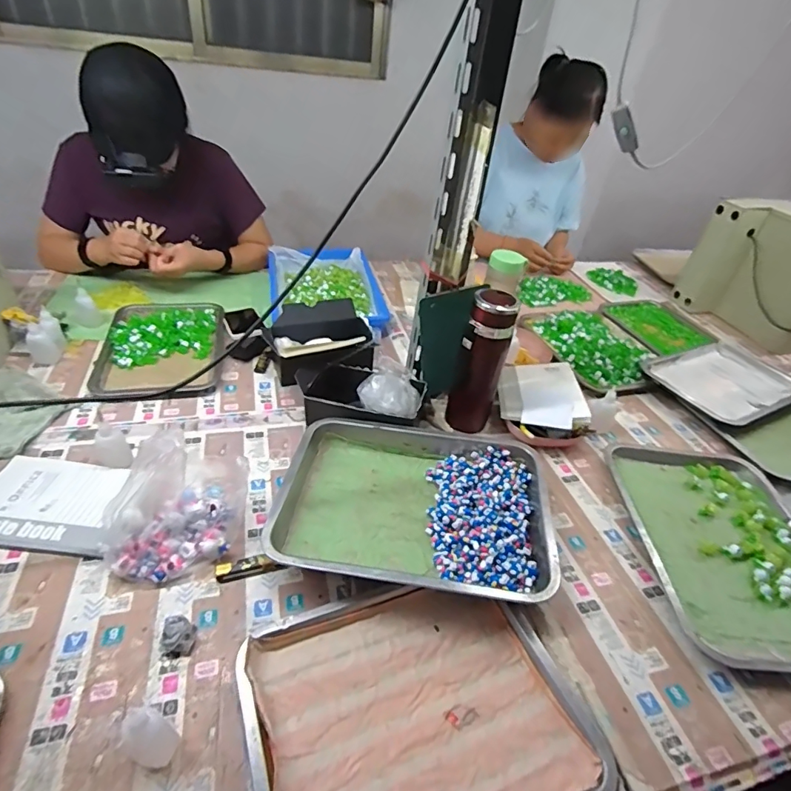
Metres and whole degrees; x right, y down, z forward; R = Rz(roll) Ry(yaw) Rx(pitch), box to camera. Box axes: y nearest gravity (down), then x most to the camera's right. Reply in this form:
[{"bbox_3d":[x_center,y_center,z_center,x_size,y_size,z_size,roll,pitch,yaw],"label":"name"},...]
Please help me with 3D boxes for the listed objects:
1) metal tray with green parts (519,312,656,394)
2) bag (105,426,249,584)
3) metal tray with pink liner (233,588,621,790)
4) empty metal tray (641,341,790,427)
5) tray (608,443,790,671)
[{"bbox_3d":[0.442,-0.124,1.041,0.240,0.032,0.291,-10,41,-18],"label":"metal tray with green parts"},{"bbox_3d":[-0.284,0.124,0.602,0.174,0.102,0.178,-21,46,-29],"label":"bag"},{"bbox_3d":[0.022,0.317,0.466,0.310,0.033,0.254,-13,42,-21],"label":"metal tray with pink liner"},{"bbox_3d":[0.688,-0.036,0.969,0.298,0.022,0.211,-16,44,-24],"label":"empty metal tray"},{"bbox_3d":[0.459,0.204,0.648,0.250,0.038,0.340,6,39,1],"label":"tray"}]

